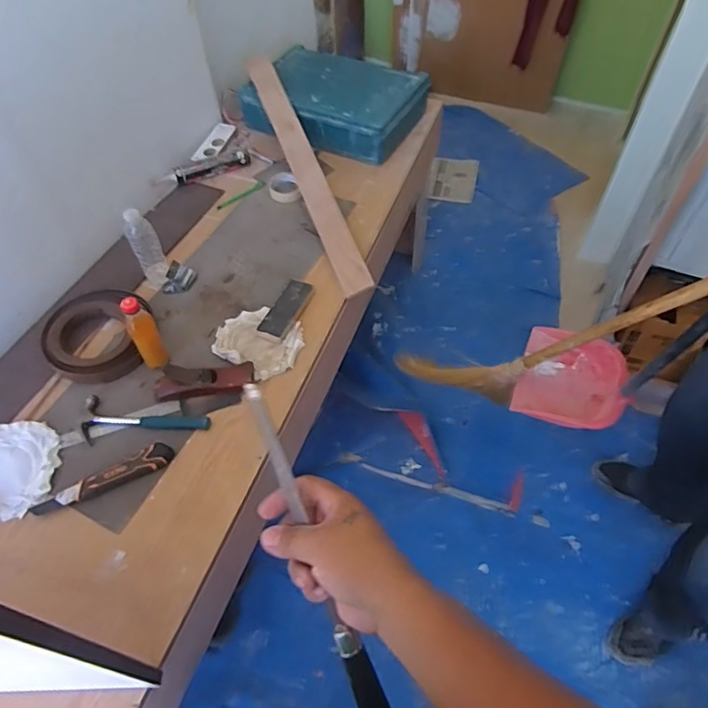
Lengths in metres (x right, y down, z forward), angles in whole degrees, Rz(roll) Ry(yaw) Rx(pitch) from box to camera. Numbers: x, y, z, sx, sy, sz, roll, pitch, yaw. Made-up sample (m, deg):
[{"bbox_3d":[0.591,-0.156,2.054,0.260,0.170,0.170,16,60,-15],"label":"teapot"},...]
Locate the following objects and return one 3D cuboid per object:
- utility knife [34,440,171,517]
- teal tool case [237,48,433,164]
[{"bbox_3d":[-0.435,0.217,0.909,0.234,0.021,0.049,-25,56,-16],"label":"utility knife"},{"bbox_3d":[-0.059,-0.729,1.530,0.463,0.128,0.355,28,57,20],"label":"teal tool case"}]

